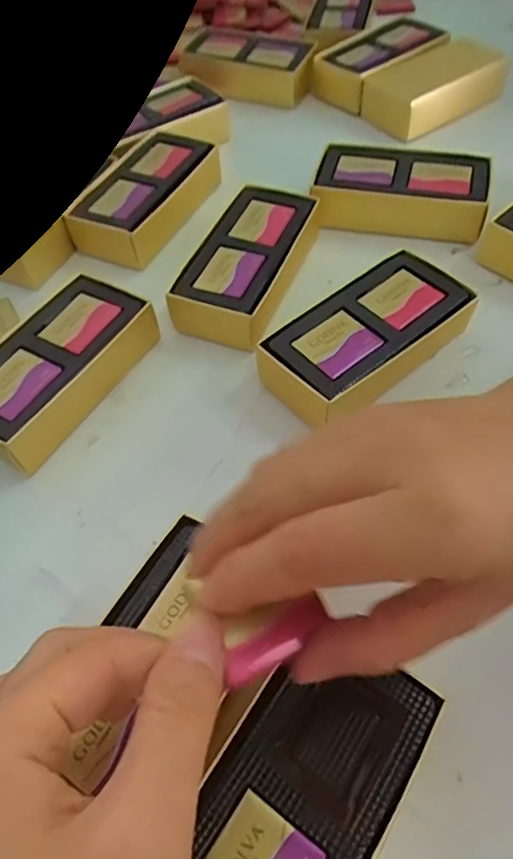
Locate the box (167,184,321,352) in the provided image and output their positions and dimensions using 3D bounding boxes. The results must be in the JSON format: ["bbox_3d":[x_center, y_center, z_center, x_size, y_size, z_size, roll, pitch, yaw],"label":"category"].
[{"bbox_3d":[-0.002,-0.105,0.354,0.064,0.031,0.120,18,59,15],"label":"box"}]

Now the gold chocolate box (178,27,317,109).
[{"bbox_3d":[-0.005,-0.327,0.501,0.113,0.031,0.058,19,60,16],"label":"gold chocolate box"}]

